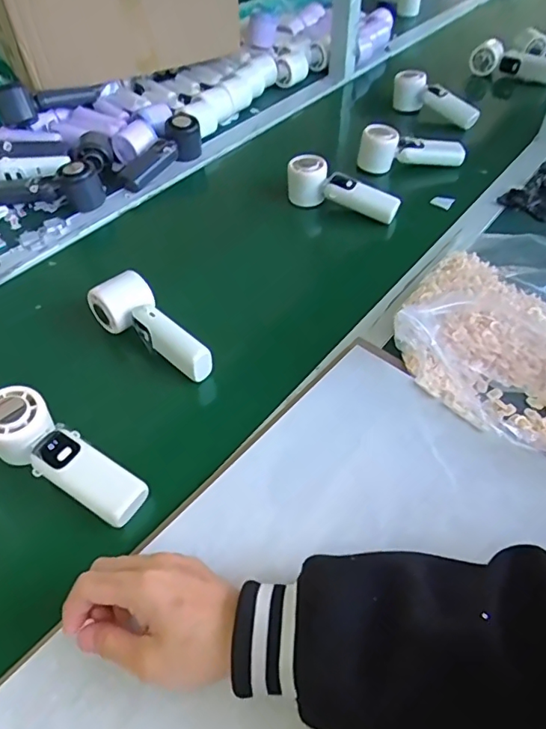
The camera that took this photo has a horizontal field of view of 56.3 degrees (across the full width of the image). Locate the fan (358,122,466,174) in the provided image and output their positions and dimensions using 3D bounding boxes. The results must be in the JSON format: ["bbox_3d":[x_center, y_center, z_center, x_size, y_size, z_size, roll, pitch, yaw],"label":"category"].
[{"bbox_3d":[0.228,-0.353,0.824,0.157,0.063,0.067,-13,51,-11],"label":"fan"}]

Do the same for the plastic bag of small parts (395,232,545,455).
[{"bbox_3d":[0.273,-0.039,0.541,0.251,0.072,0.269,27,56,20],"label":"plastic bag of small parts"}]

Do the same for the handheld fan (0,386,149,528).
[{"bbox_3d":[-0.189,0.083,0.454,0.165,0.044,0.058,29,56,21],"label":"handheld fan"}]

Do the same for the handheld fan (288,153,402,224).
[{"bbox_3d":[0.101,-0.255,0.744,0.169,0.056,0.050,21,53,18],"label":"handheld fan"}]

